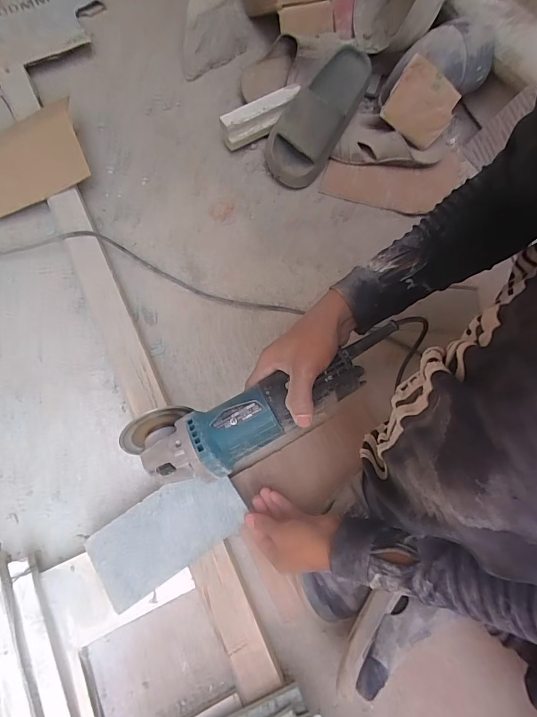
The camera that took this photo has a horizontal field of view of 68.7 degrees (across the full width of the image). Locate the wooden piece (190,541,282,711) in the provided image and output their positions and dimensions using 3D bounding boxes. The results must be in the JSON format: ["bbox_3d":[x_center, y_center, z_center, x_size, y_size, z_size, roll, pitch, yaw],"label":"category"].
[{"bbox_3d":[-0.043,0.320,0.484,0.054,0.010,0.168,-26,76,-3],"label":"wooden piece"}]

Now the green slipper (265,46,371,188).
[{"bbox_3d":[0.087,-0.458,0.728,0.121,0.070,0.271,35,96,10],"label":"green slipper"}]

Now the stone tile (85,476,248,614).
[{"bbox_3d":[-0.128,0.221,0.503,0.198,0.011,0.098,-29,73,-4],"label":"stone tile"}]

